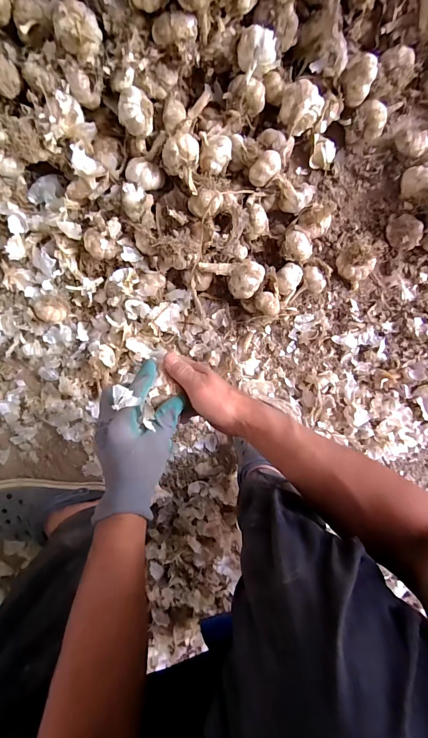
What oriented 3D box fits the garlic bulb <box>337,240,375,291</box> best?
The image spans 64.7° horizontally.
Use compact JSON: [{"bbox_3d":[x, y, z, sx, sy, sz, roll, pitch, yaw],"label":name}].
[{"bbox_3d":[0.242,-0.179,0.577,0.057,0.058,0.060,-1,99,-3],"label":"garlic bulb"}]

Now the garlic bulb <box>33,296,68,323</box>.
[{"bbox_3d":[-0.278,-0.100,0.574,0.048,0.032,0.042,-4,99,-3],"label":"garlic bulb"}]

